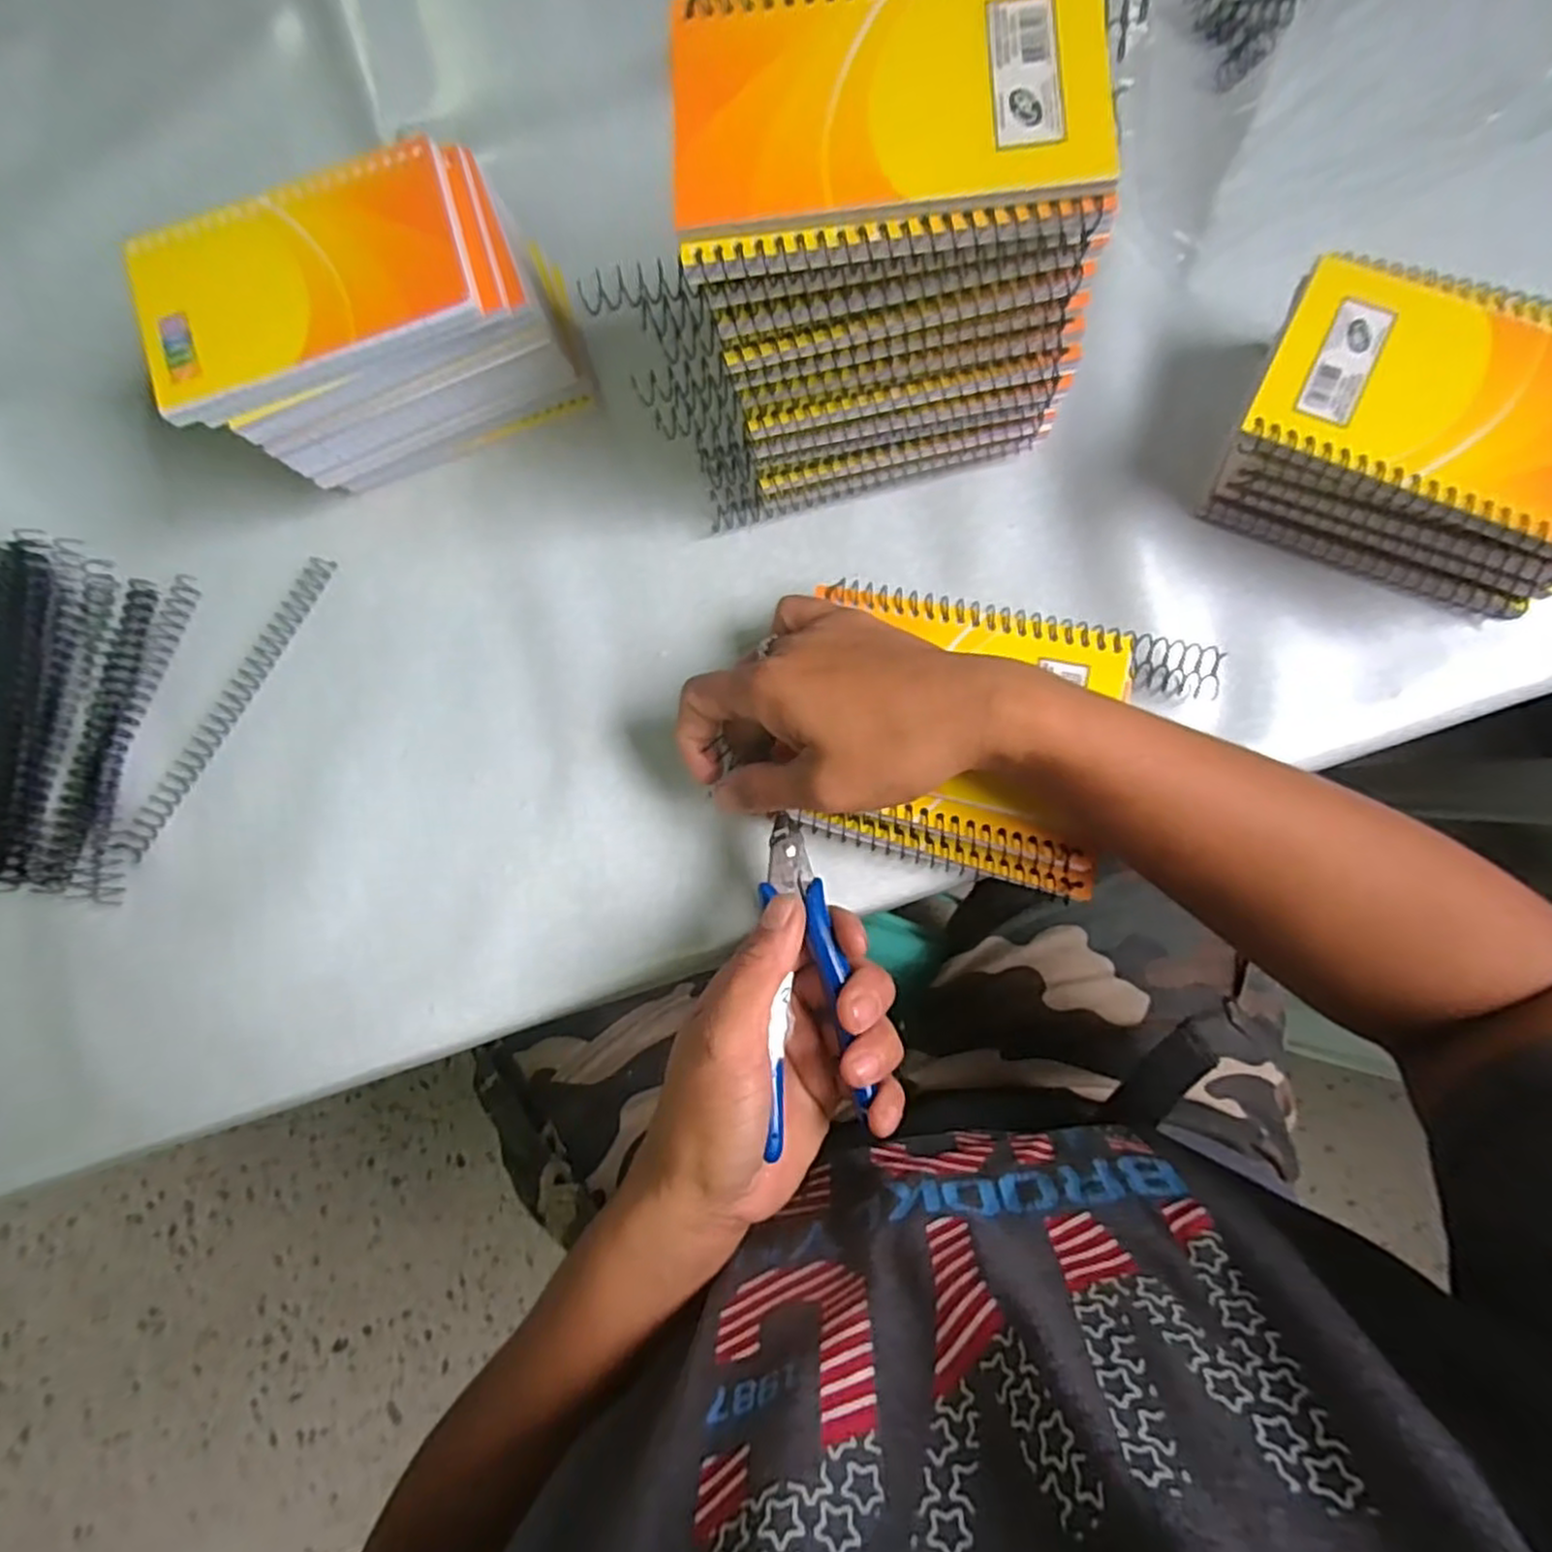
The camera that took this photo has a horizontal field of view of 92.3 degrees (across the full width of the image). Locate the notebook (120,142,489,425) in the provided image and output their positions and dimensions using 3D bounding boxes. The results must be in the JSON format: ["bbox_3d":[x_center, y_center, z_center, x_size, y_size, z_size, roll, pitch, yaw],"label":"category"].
[{"bbox_3d":[-0.185,-0.195,0.293,0.128,0.009,0.077,-18,81,2],"label":"notebook"}]

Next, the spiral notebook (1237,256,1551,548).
[{"bbox_3d":[0.251,-0.136,0.272,0.130,0.008,0.082,25,85,7],"label":"spiral notebook"}]

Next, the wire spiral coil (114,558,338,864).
[{"bbox_3d":[-0.264,-0.033,0.359,0.013,0.006,0.165,32,86,8],"label":"wire spiral coil"}]

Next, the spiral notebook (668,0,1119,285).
[{"bbox_3d":[0.034,-0.206,0.228,0.130,0.007,0.091,-5,83,5],"label":"spiral notebook"}]

